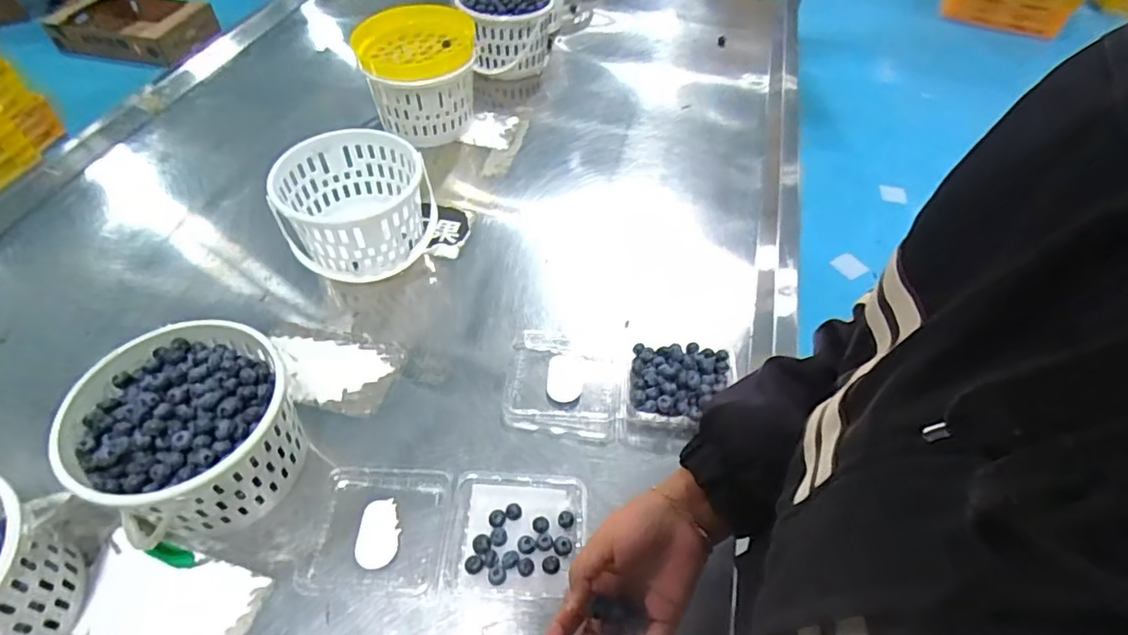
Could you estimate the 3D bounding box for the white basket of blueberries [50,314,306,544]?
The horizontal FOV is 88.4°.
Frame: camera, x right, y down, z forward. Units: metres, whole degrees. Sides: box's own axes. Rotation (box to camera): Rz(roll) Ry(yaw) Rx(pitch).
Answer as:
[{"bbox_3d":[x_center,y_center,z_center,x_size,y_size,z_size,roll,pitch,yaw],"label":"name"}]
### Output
[{"bbox_3d":[-0.337,0.108,0.539,0.167,0.118,0.167,1,50,-2],"label":"white basket of blueberries"}]

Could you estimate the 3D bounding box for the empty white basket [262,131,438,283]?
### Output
[{"bbox_3d":[-0.260,-0.133,0.752,0.181,0.116,0.160,-14,52,-13],"label":"empty white basket"}]

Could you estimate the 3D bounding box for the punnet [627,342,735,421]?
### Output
[{"bbox_3d":[0.128,0.075,0.642,0.114,0.041,0.097,5,50,2],"label":"punnet"}]

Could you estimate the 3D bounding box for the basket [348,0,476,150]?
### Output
[{"bbox_3d":[-0.222,-0.384,0.920,0.187,0.152,0.184,-13,52,-13],"label":"basket"}]

